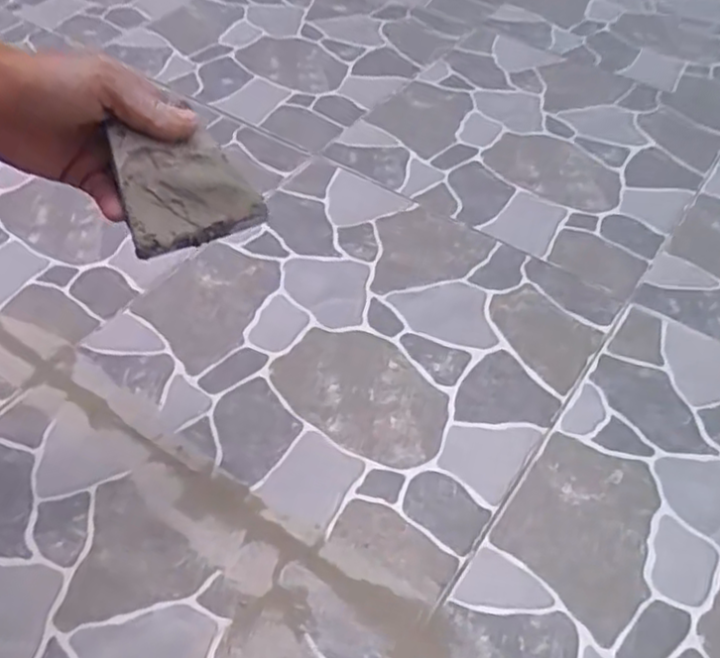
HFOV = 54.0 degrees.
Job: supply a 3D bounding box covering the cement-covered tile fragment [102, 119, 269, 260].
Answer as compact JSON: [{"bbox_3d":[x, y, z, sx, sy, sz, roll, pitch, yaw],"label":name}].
[{"bbox_3d":[-0.107,-0.089,0.432,0.078,0.015,0.081,-18,73,-13],"label":"cement-covered tile fragment"}]

